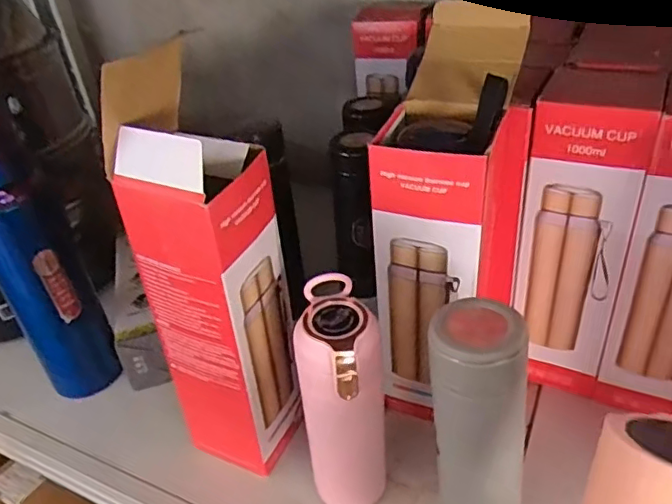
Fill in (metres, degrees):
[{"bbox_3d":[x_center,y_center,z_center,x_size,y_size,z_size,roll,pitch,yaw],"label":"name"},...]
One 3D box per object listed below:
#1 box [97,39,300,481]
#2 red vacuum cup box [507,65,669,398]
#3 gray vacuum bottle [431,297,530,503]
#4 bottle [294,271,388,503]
[{"bbox_3d":[-0.096,0.027,0.465,0.088,0.349,0.093,9,37,22],"label":"box"},{"bbox_3d":[0.223,-0.010,0.525,0.090,0.300,0.088,12,38,26],"label":"red vacuum cup box"},{"bbox_3d":[0.105,0.131,0.413,0.065,0.195,0.057,2,35,12],"label":"gray vacuum bottle"},{"bbox_3d":[0.008,0.128,0.457,0.066,0.202,0.076,-7,34,-1],"label":"bottle"}]

